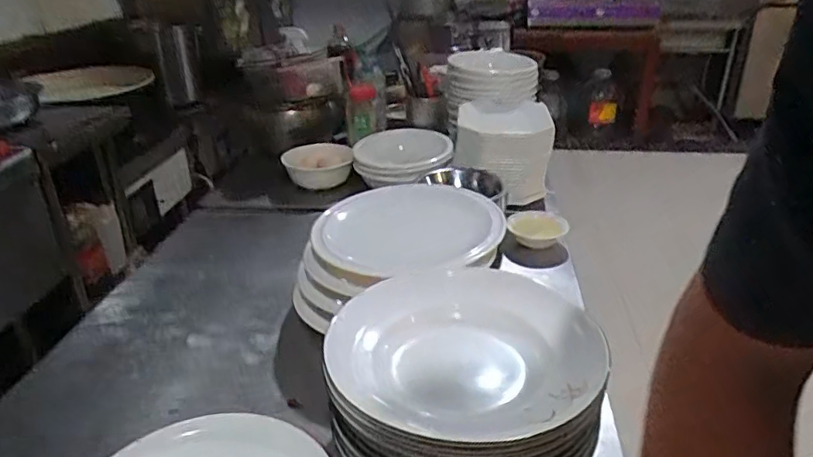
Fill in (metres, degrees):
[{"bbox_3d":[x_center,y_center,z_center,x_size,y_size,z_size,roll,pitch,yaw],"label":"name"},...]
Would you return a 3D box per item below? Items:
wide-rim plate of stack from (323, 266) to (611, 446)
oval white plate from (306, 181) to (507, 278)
[{"bbox_3d":[0.074,0.133,0.667,0.314,0.038,0.288,-1,26,1],"label":"wide-rim plate of stack"},{"bbox_3d":[0.026,-0.004,0.915,0.330,0.048,0.261,-12,28,-21],"label":"oval white plate"}]

